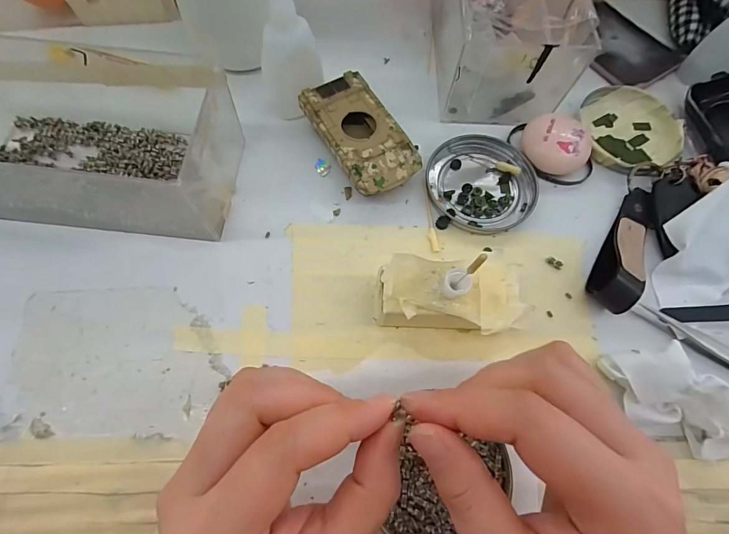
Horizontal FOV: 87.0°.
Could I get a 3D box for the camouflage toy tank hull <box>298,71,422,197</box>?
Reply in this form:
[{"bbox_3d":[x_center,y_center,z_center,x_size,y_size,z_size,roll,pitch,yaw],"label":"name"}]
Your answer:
[{"bbox_3d":[-0.003,-0.092,0.279,0.051,0.026,0.094,-29,73,-12],"label":"camouflage toy tank hull"}]

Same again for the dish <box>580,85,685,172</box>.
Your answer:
[{"bbox_3d":[0.211,-0.109,0.304,0.074,0.013,0.081,1,69,-2],"label":"dish"}]

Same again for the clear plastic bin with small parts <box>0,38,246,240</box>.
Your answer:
[{"bbox_3d":[-0.182,-0.075,0.241,0.189,0.068,0.092,7,69,1],"label":"clear plastic bin with small parts"}]

